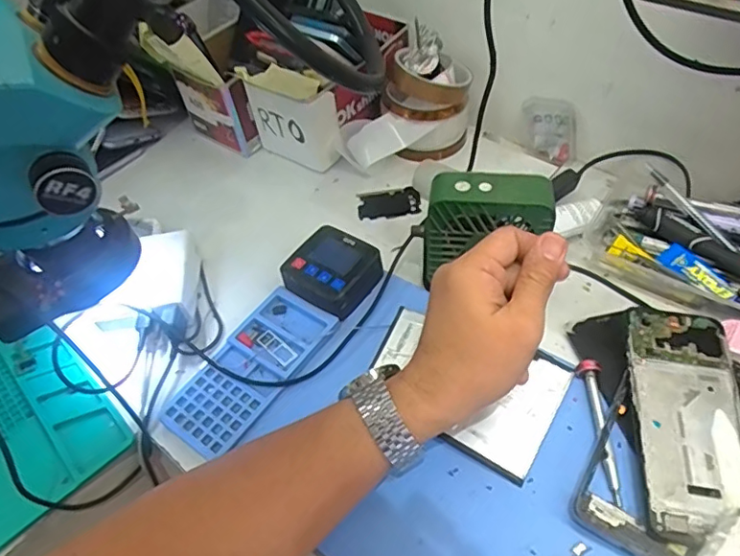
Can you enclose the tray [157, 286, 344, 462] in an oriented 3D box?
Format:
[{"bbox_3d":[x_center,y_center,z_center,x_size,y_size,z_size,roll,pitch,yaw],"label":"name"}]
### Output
[{"bbox_3d":[-0.098,0.074,0.455,0.070,0.015,0.145,26,58,26],"label":"tray"}]

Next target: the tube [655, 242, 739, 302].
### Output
[{"bbox_3d":[0.273,-0.004,0.463,0.026,0.009,0.063,-33,54,-19],"label":"tube"}]

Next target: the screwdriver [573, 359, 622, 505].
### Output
[{"bbox_3d":[0.164,0.105,0.390,0.015,0.011,0.101,-3,50,5],"label":"screwdriver"}]

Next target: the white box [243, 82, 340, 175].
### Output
[{"bbox_3d":[-0.082,-0.168,0.612,0.093,0.093,0.041,28,59,27],"label":"white box"}]

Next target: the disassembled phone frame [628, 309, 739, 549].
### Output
[{"bbox_3d":[0.220,0.095,0.384,0.072,0.005,0.164,10,57,3],"label":"disassembled phone frame"}]

